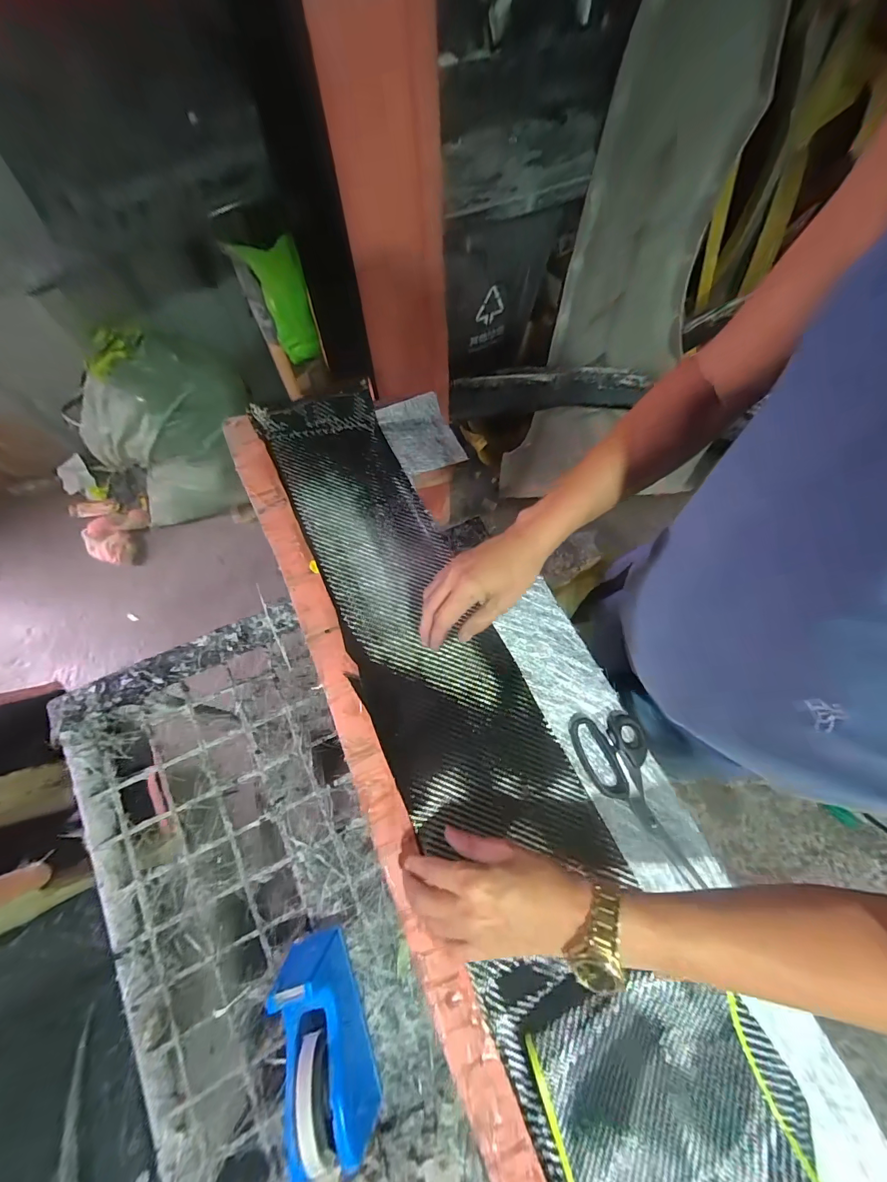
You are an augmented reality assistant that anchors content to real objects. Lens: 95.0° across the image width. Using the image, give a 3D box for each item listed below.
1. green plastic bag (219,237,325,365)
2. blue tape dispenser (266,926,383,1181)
[{"bbox_3d":[-0.388,-0.701,0.987,0.149,0.244,0.041,-24,40,-10],"label":"green plastic bag"},{"bbox_3d":[-0.114,0.443,0.392,0.058,0.096,0.167,-19,71,-8],"label":"blue tape dispenser"}]

